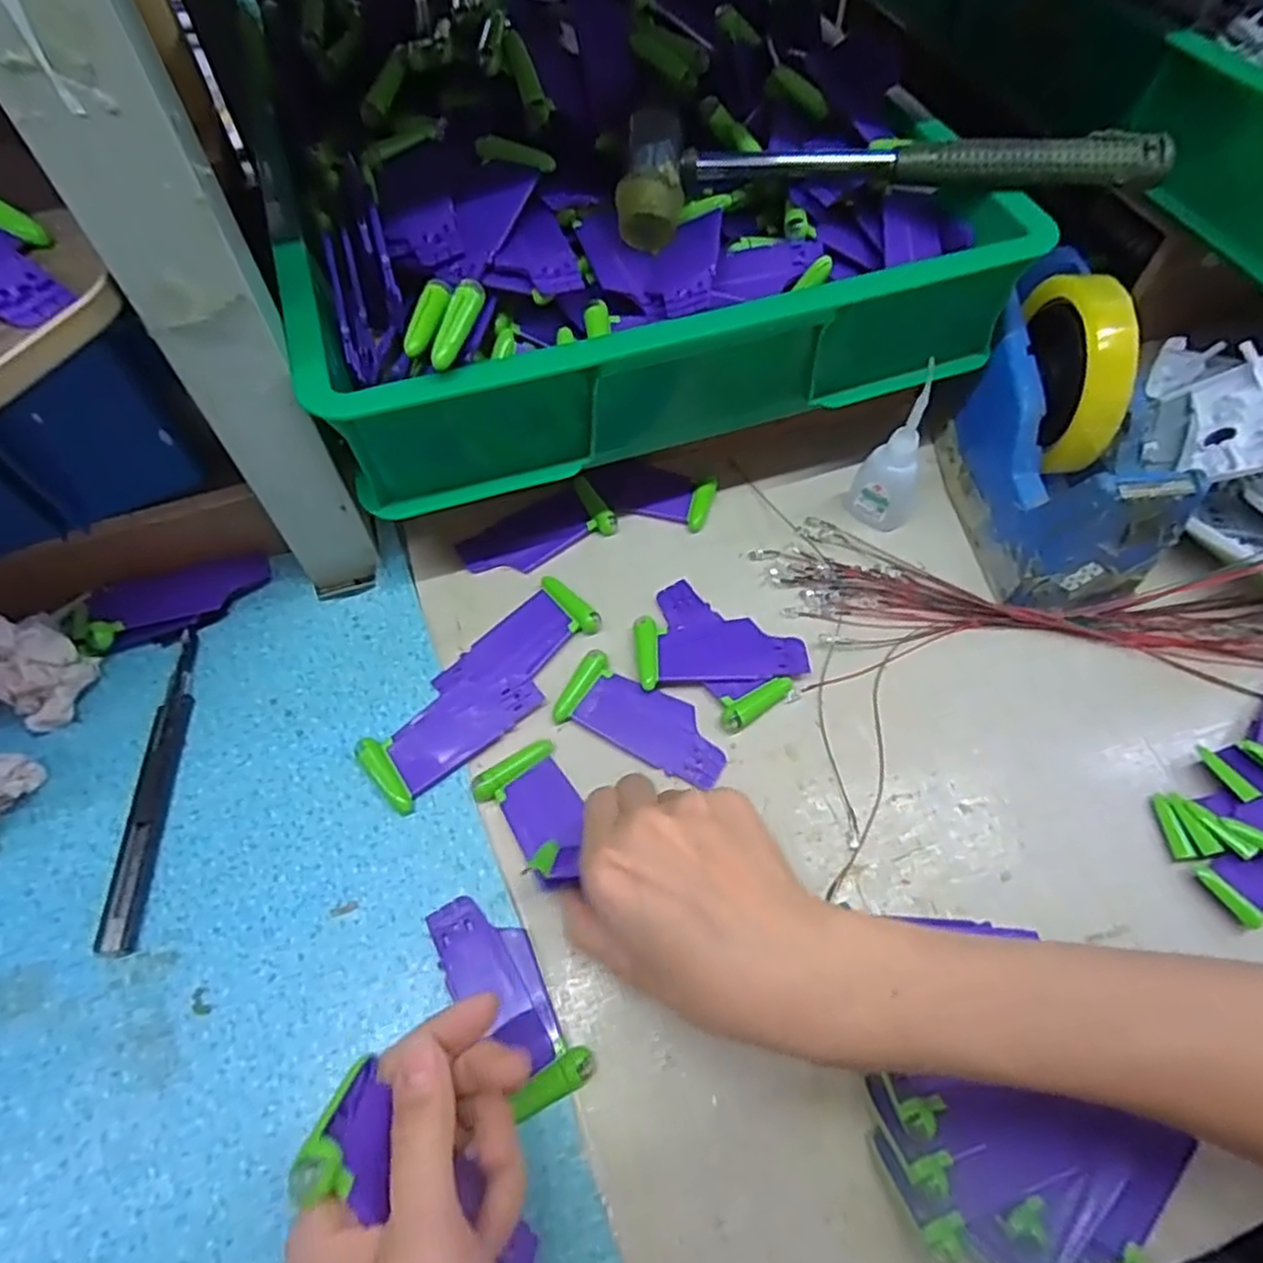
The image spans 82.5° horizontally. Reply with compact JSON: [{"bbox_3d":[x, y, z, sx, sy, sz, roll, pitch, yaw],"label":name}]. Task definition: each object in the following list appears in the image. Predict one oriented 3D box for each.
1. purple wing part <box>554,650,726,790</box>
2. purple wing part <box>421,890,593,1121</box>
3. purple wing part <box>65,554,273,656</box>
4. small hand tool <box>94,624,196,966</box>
[{"bbox_3d":[0.007,0.045,0.370,0.089,0.010,0.040,29,63,15],"label":"purple wing part"},{"bbox_3d":[-0.054,0.152,0.306,0.036,0.015,0.092,-29,64,-17],"label":"purple wing part"},{"bbox_3d":[-0.256,-0.017,0.403,0.100,0.013,0.040,-18,64,-23],"label":"purple wing part"},{"bbox_3d":[-0.235,0.072,0.357,0.017,0.010,0.160,-3,60,-3],"label":"small hand tool"}]

